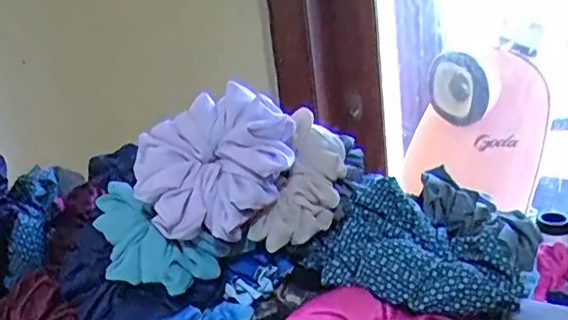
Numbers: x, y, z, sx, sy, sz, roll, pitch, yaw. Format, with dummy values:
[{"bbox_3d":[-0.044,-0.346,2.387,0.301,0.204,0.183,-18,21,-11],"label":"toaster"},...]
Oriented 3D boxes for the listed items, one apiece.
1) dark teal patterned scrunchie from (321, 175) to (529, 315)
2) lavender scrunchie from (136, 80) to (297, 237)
[{"bbox_3d":[0.099,0.062,0.423,0.122,0.060,0.084,6,22,33],"label":"dark teal patterned scrunchie"},{"bbox_3d":[-0.049,0.002,0.448,0.099,0.042,0.118,40,79,23],"label":"lavender scrunchie"}]

